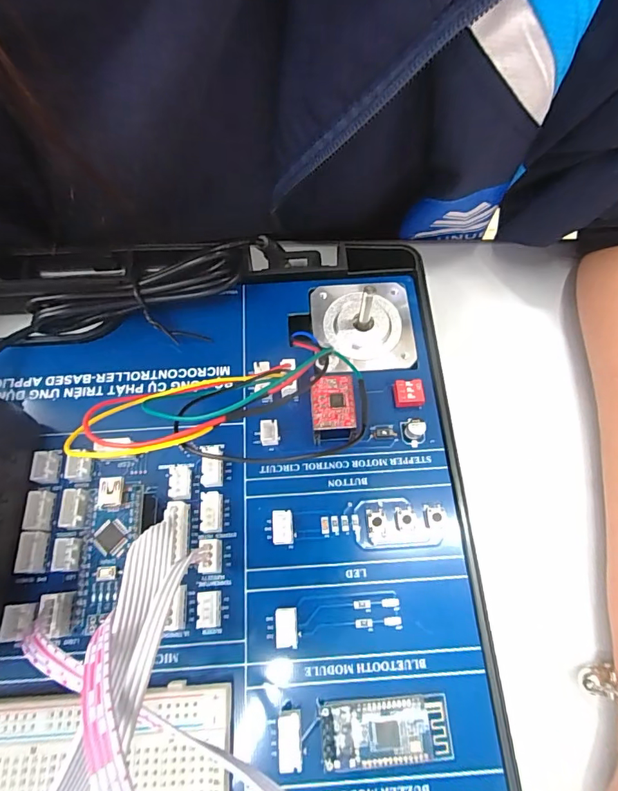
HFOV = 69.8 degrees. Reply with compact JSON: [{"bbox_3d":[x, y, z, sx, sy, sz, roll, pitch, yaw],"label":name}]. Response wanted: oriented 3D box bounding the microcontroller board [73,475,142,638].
[{"bbox_3d":[-0.064,0.051,0.145,0.017,0.016,0.045,-3,68,0],"label":"microcontroller board"}]

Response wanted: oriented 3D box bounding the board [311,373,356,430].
[{"bbox_3d":[0.009,0.005,0.166,0.015,0.016,0.020,-2,68,0],"label":"board"}]

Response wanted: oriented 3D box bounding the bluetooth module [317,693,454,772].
[{"bbox_3d":[0.023,0.098,0.130,0.038,0.005,0.015,-3,68,-1],"label":"bluetooth module"}]

